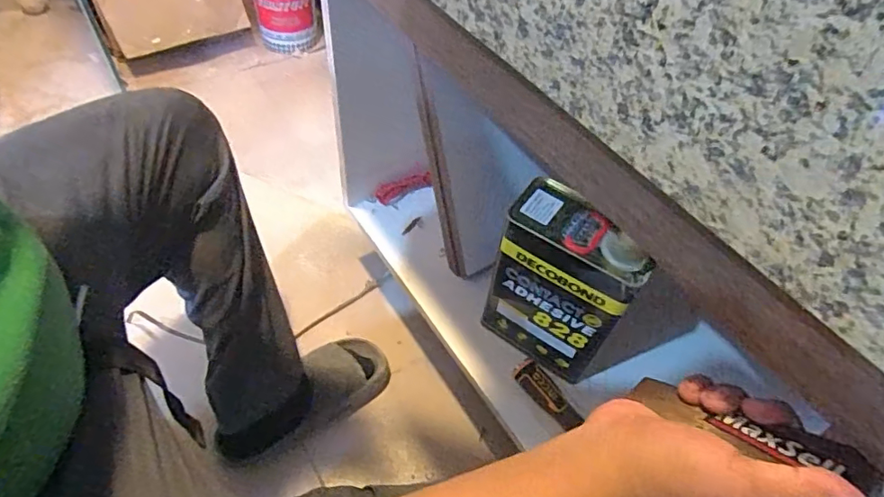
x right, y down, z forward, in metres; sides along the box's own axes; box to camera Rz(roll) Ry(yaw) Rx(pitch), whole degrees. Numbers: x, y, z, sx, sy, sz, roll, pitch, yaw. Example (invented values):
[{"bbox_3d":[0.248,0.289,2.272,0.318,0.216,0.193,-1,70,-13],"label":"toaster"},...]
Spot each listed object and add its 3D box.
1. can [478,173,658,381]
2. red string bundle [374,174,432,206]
[{"bbox_3d":[0.152,0.042,0.690,0.172,0.239,0.110,30,55,18],"label":"can"},{"bbox_3d":[-0.066,-0.104,0.918,0.100,0.025,0.022,-21,53,7],"label":"red string bundle"}]

